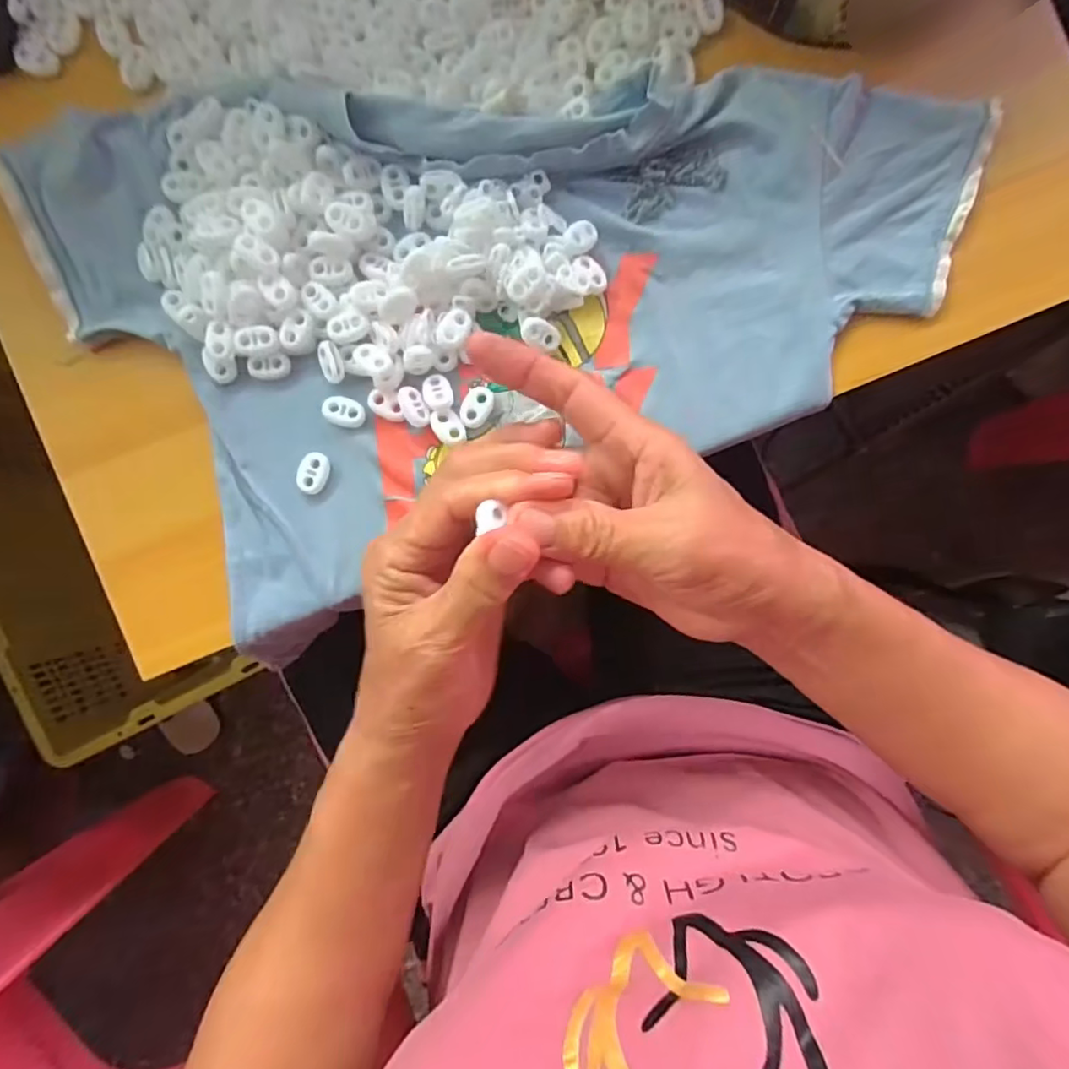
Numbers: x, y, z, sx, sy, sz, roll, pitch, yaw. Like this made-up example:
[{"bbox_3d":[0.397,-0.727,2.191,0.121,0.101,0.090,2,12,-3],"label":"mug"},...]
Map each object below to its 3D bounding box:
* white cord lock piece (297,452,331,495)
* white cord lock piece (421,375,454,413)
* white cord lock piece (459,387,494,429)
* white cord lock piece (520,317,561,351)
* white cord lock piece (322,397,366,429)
[{"bbox_3d":[-0.120,-0.033,0.320,0.015,0.005,0.023,18,92,-1],"label":"white cord lock piece"},{"bbox_3d":[-0.052,-0.076,0.315,0.016,0.005,0.020,-12,92,0],"label":"white cord lock piece"},{"bbox_3d":[-0.031,-0.069,0.319,0.014,0.004,0.023,31,91,-1],"label":"white cord lock piece"},{"bbox_3d":[0.003,-0.108,0.318,0.022,0.010,0.014,20,92,-1],"label":"white cord lock piece"},{"bbox_3d":[-0.103,-0.066,0.319,0.022,0.005,0.016,16,92,-1],"label":"white cord lock piece"}]

